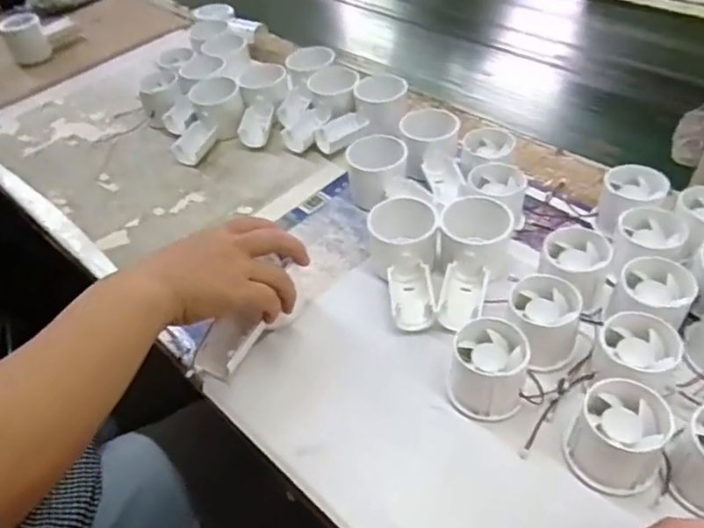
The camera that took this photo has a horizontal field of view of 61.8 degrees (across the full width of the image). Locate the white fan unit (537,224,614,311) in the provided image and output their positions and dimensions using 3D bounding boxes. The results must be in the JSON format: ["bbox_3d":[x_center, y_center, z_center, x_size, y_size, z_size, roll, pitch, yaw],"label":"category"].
[{"bbox_3d":[0.179,0.004,0.471,0.057,0.039,0.060,23,52,26],"label":"white fan unit"}]

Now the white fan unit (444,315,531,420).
[{"bbox_3d":[0.097,0.076,0.420,0.052,0.050,0.056,8,47,14],"label":"white fan unit"}]

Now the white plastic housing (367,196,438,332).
[{"bbox_3d":[0.043,-0.006,0.505,0.058,0.046,0.131,-1,46,6],"label":"white plastic housing"}]

